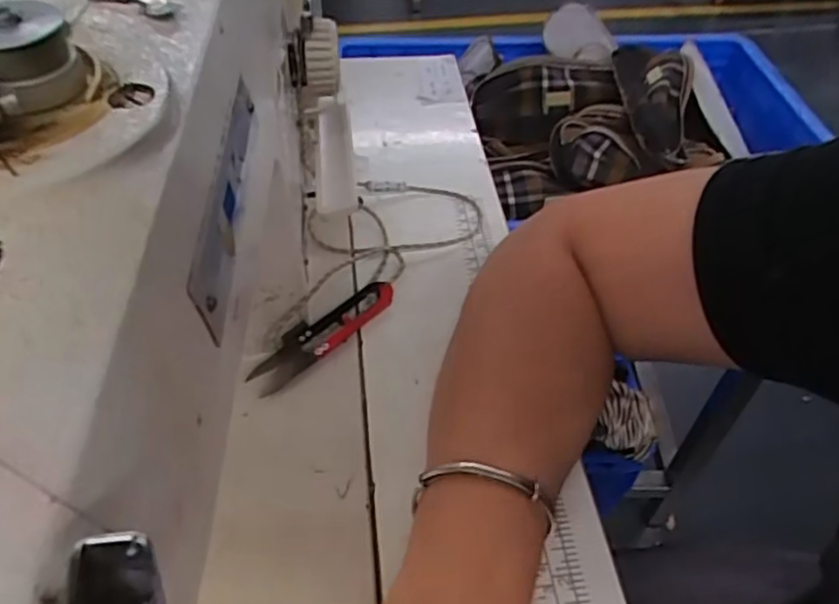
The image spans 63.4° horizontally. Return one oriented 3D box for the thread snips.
[{"bbox_3d":[-0.059,0.017,0.411,0.029,0.008,0.103,34,54,26],"label":"thread snips"}]

